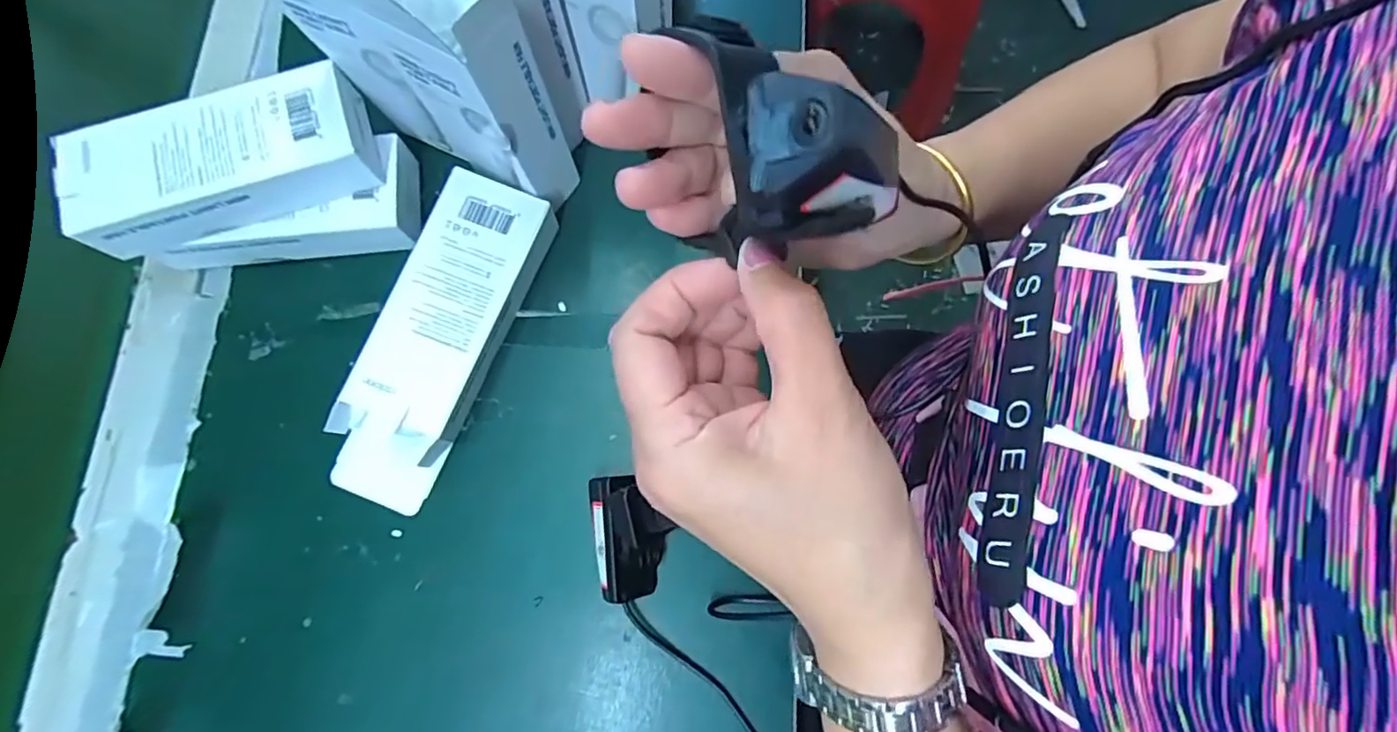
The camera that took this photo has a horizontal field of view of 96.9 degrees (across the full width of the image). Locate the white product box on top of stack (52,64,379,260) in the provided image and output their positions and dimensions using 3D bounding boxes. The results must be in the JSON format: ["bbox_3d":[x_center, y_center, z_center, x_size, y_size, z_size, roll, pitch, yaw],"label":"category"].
[{"bbox_3d":[-0.282,-0.120,0.370,0.163,0.041,0.072,-19,77,-4],"label":"white product box on top of stack"}]

